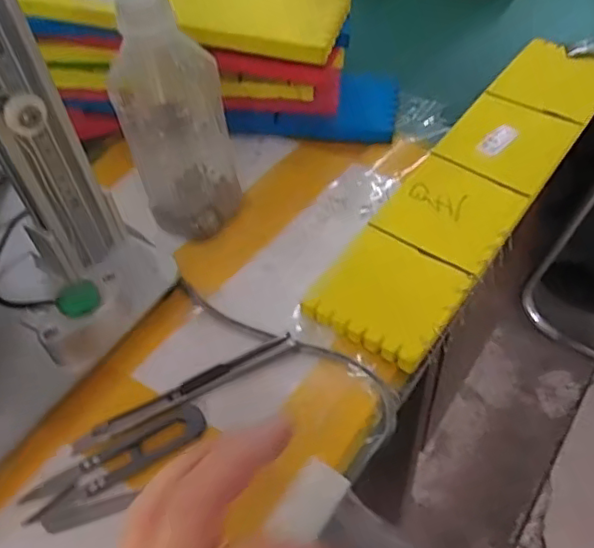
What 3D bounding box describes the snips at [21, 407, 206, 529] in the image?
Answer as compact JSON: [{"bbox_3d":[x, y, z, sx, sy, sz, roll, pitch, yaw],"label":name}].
[{"bbox_3d":[-0.096,0.099,0.323,0.100,0.006,0.021,-25,53,-14],"label":"snips"}]

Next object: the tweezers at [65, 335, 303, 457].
[{"bbox_3d":[-0.062,0.065,0.344,0.133,0.010,0.013,-24,53,-13],"label":"tweezers"}]

